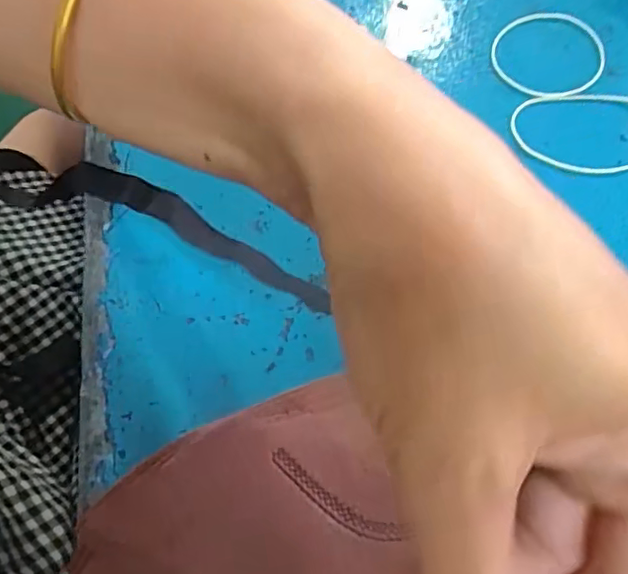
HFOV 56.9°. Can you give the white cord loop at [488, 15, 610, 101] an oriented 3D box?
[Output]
[{"bbox_3d":[0.115,-0.116,0.283,0.053,0.005,0.054,-1,68,2],"label":"white cord loop"}]

